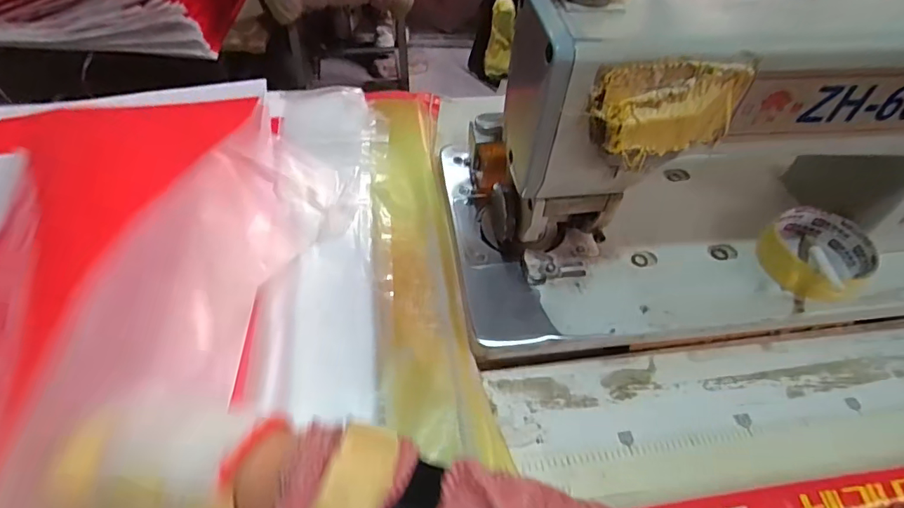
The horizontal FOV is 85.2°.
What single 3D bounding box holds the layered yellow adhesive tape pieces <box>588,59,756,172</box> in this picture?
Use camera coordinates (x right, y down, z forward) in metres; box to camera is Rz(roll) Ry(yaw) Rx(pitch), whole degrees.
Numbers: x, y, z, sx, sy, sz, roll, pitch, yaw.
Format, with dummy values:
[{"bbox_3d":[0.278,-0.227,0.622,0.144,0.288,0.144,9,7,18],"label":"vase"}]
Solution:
[{"bbox_3d":[0.127,-0.085,0.288,0.091,0.053,0.023,-10,55,-12],"label":"layered yellow adhesive tape pieces"}]

